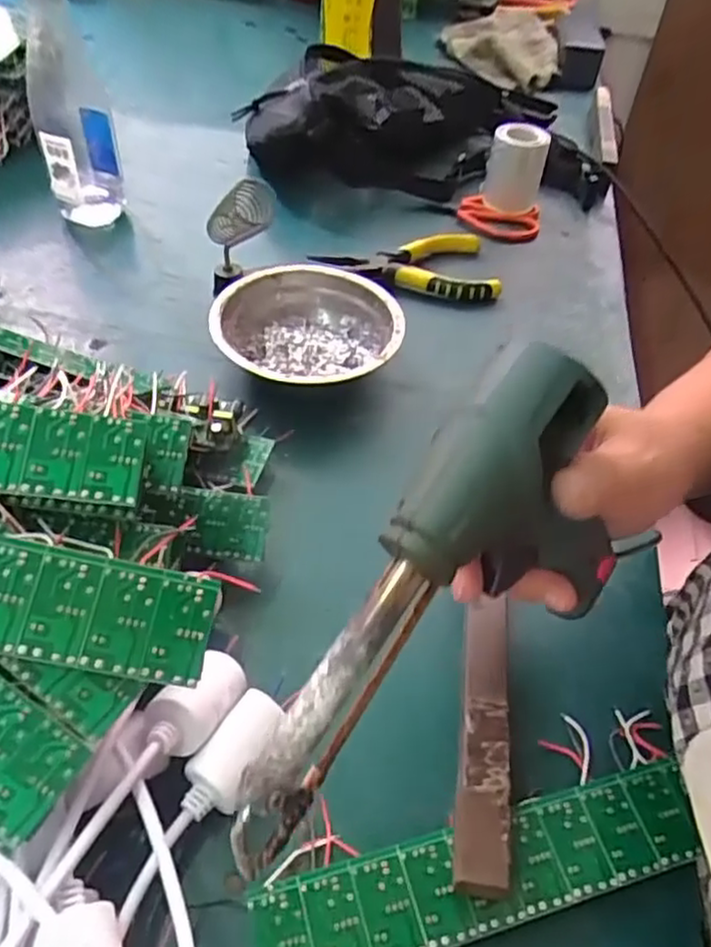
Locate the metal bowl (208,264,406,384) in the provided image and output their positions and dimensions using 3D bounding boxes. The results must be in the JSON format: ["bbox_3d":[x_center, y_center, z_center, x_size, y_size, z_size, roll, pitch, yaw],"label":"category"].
[{"bbox_3d":[-0.036,-0.094,0.489,0.123,0.051,0.120,3,48,-4],"label":"metal bowl"}]

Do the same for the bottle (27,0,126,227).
[{"bbox_3d":[-0.231,-0.306,0.558,0.059,0.208,0.074,-10,50,-15],"label":"bottle"}]

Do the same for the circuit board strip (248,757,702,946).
[{"bbox_3d":[0.054,0.159,0.277,0.186,0.004,0.038,-10,50,-13],"label":"circuit board strip"}]

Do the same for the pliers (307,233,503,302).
[{"bbox_3d":[0.044,-0.168,0.574,0.143,0.028,0.072,-6,49,-12],"label":"pliers"}]

